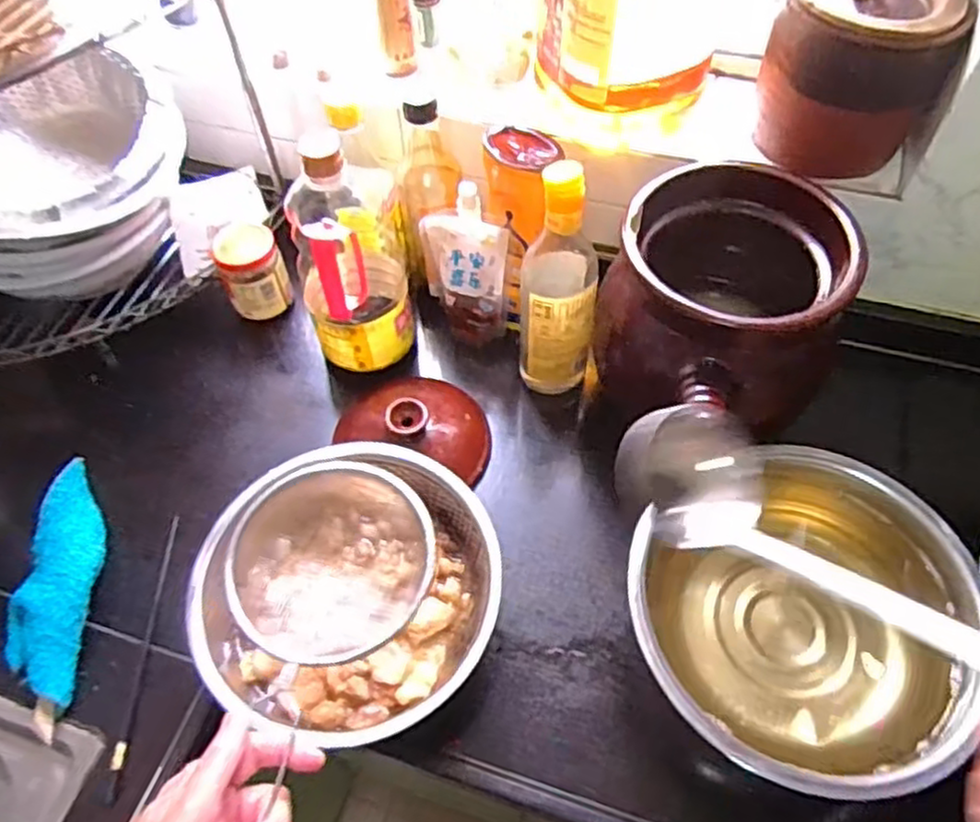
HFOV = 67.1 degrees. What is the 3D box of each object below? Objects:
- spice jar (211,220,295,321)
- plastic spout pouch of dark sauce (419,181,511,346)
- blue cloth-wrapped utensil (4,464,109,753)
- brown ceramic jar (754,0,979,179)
[{"bbox_3d":[-0.255,-0.147,0.798,0.064,0.094,0.062,-19,58,-11],"label":"spice jar"},{"bbox_3d":[-0.023,-0.145,0.756,0.080,0.209,0.050,18,59,13],"label":"plastic spout pouch of dark sauce"},{"bbox_3d":[-0.372,0.150,0.637,0.065,0.039,0.229,0,57,1],"label":"blue cloth-wrapped utensil"},{"bbox_3d":[0.329,-0.314,0.662,0.143,0.135,0.150,-1,57,1],"label":"brown ceramic jar"}]

